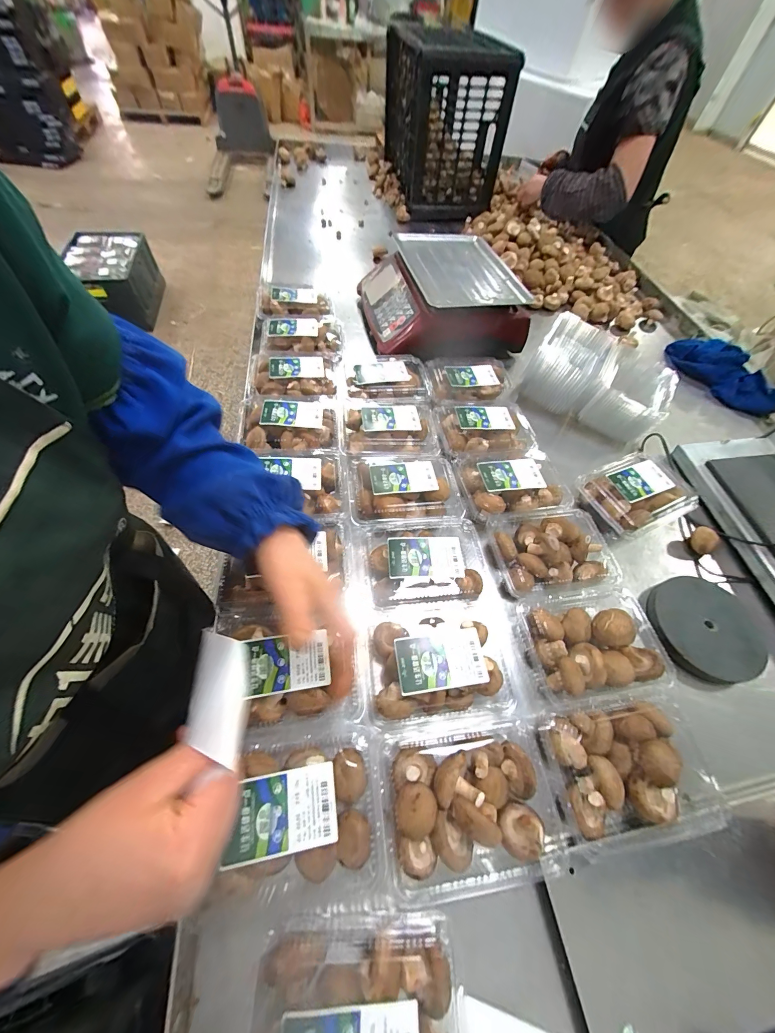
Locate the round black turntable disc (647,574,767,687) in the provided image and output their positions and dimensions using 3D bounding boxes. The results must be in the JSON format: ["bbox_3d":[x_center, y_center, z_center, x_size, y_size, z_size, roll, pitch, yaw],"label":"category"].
[{"bbox_3d":[0.453,0.159,0.487,0.126,0.032,0.141,-4,59,-7],"label":"round black turntable disc"}]

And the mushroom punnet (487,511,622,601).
[{"bbox_3d":[0.249,0.058,0.516,0.174,0.053,0.132,-4,59,-7],"label":"mushroom punnet"}]

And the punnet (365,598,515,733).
[{"bbox_3d":[0.058,0.175,0.414,0.164,0.064,0.136,0,59,-5],"label":"punnet"}]

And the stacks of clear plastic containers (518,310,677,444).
[{"bbox_3d":[0.430,-0.283,0.697,0.256,0.122,0.170,30,61,13],"label":"stacks of clear plastic containers"}]

